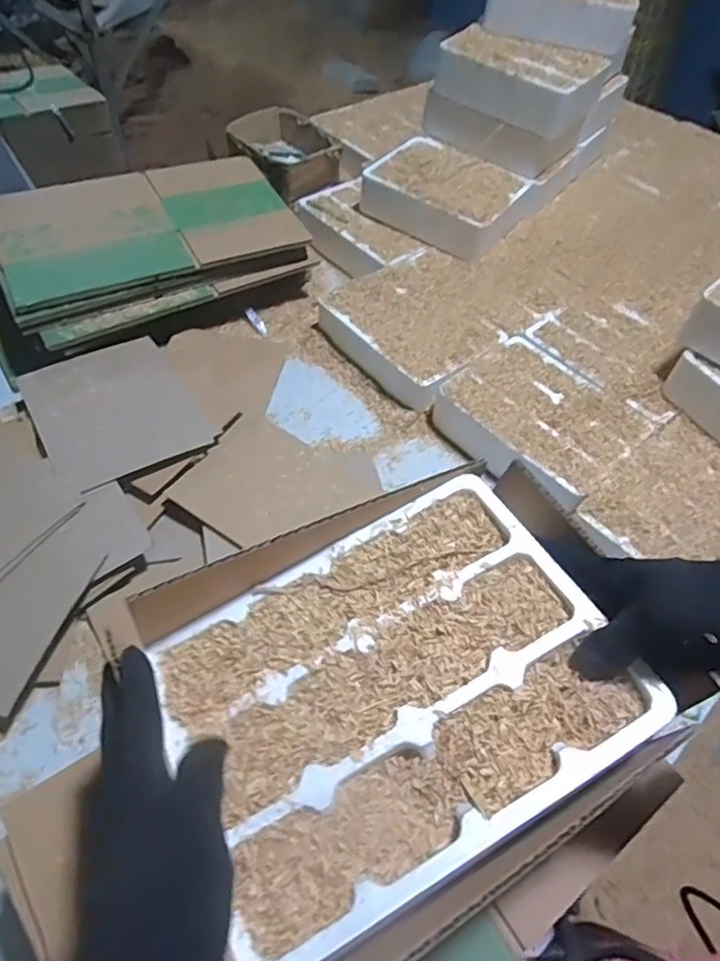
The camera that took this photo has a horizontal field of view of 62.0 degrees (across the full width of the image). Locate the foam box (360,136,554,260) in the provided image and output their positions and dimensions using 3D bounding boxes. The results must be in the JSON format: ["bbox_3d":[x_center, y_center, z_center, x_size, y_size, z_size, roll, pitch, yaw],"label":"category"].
[{"bbox_3d":[0.159,-0.503,1.058,0.259,0.078,0.212,30,57,16],"label":"foam box"}]

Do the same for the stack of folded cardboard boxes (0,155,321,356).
[{"bbox_3d":[-0.333,-0.376,0.926,0.445,0.078,0.300,-26,60,-22],"label":"stack of folded cardboard boxes"}]

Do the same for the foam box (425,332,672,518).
[{"bbox_3d":[0.243,-0.079,0.831,0.210,0.065,0.241,-36,64,-27],"label":"foam box"}]

